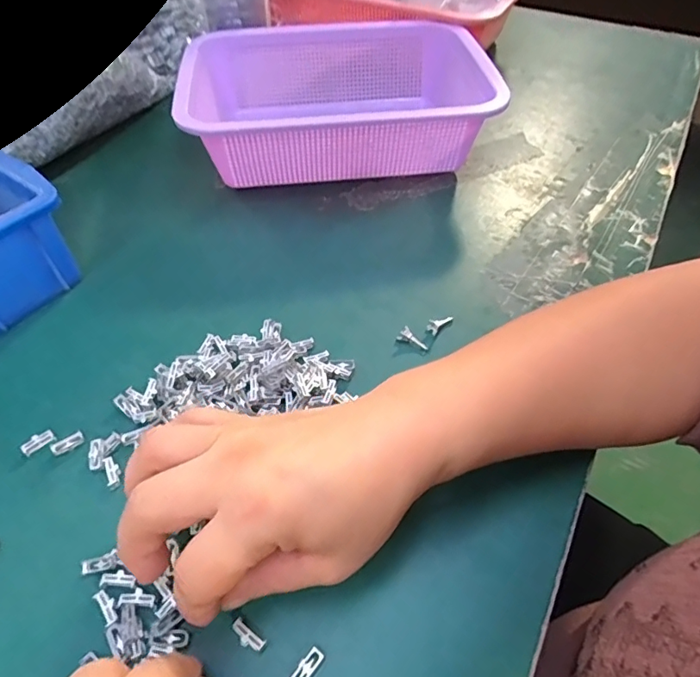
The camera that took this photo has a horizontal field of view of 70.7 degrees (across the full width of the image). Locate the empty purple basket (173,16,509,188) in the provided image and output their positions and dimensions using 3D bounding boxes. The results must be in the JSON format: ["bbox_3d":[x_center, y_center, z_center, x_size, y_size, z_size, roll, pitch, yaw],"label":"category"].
[{"bbox_3d":[-0.011,-0.216,0.451,0.249,0.080,0.187,-4,51,-5],"label":"empty purple basket"}]

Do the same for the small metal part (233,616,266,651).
[{"bbox_3d":[-0.045,0.130,0.215,0.017,0.004,0.007,30,56,21],"label":"small metal part"}]

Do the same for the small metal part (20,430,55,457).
[{"bbox_3d":[-0.174,0.058,0.275,0.017,0.007,0.006,-34,59,-26],"label":"small metal part"}]

